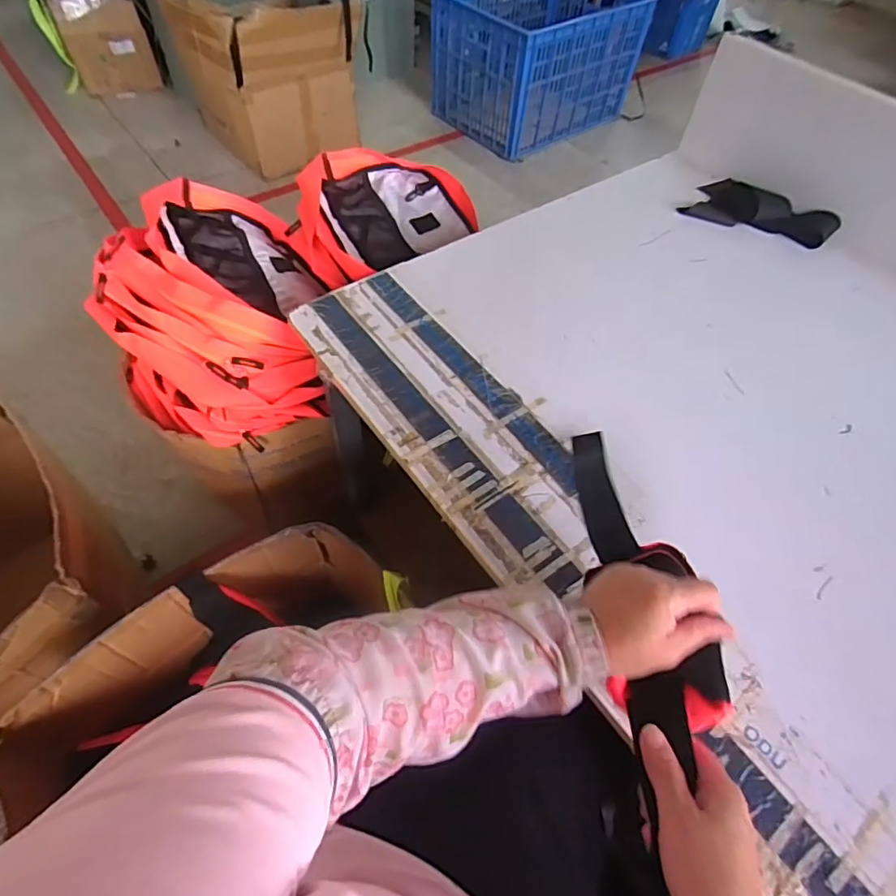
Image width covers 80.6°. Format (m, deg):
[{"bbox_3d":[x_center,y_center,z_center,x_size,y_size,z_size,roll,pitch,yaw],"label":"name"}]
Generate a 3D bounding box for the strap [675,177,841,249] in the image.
[{"bbox_3d":[0.538,-0.406,0.908,0.238,0.047,0.110,31,59,16],"label":"strap"}]

